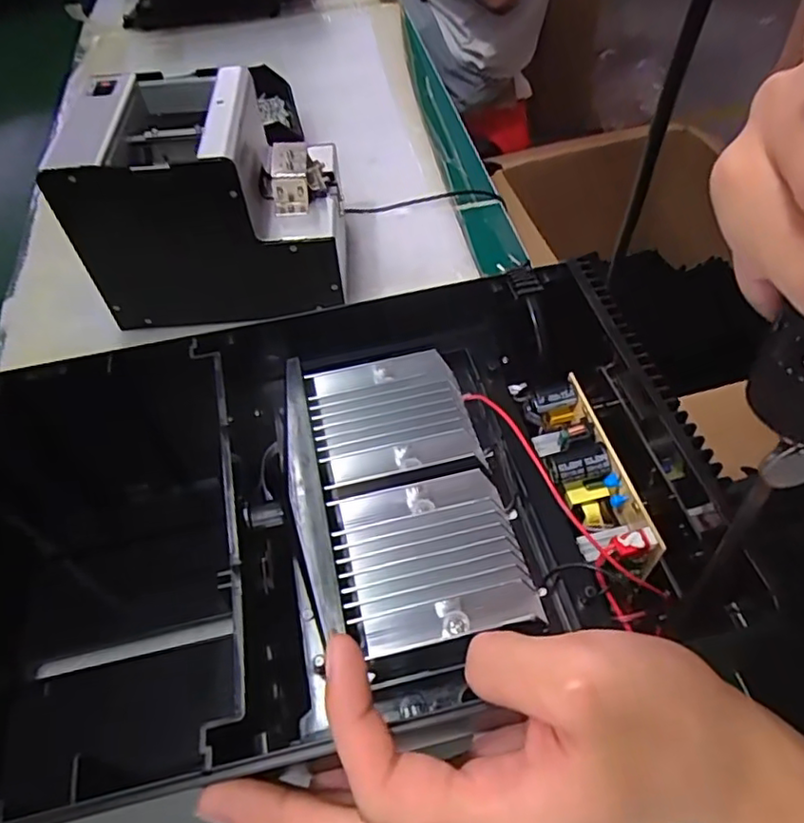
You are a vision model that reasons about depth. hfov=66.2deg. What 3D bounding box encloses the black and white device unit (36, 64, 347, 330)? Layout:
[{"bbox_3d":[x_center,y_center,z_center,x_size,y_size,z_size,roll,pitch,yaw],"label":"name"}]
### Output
[{"bbox_3d":[-0.141,-0.161,0.472,0.184,0.140,0.129,-4,52,0],"label":"black and white device unit"}]

